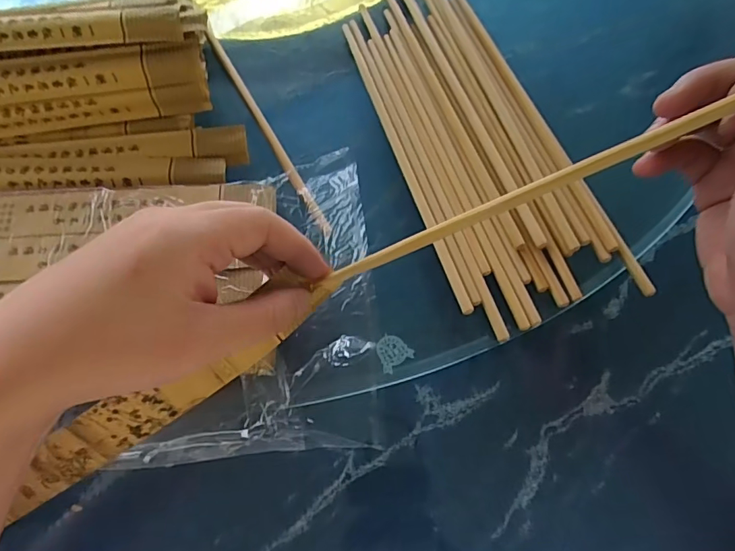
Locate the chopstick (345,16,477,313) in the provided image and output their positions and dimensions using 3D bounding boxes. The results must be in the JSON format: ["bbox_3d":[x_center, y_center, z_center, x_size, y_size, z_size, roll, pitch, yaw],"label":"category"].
[{"bbox_3d":[0.023,-0.092,0.347,0.009,0.004,0.258,-16,69,-8],"label":"chopstick"}]

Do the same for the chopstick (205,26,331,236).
[{"bbox_3d":[-0.076,-0.112,0.354,0.007,0.004,0.205,-27,70,-12],"label":"chopstick"}]

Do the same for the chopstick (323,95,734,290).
[{"bbox_3d":[0.091,-0.045,0.225,0.245,0.006,0.008,-23,68,13],"label":"chopstick"}]

